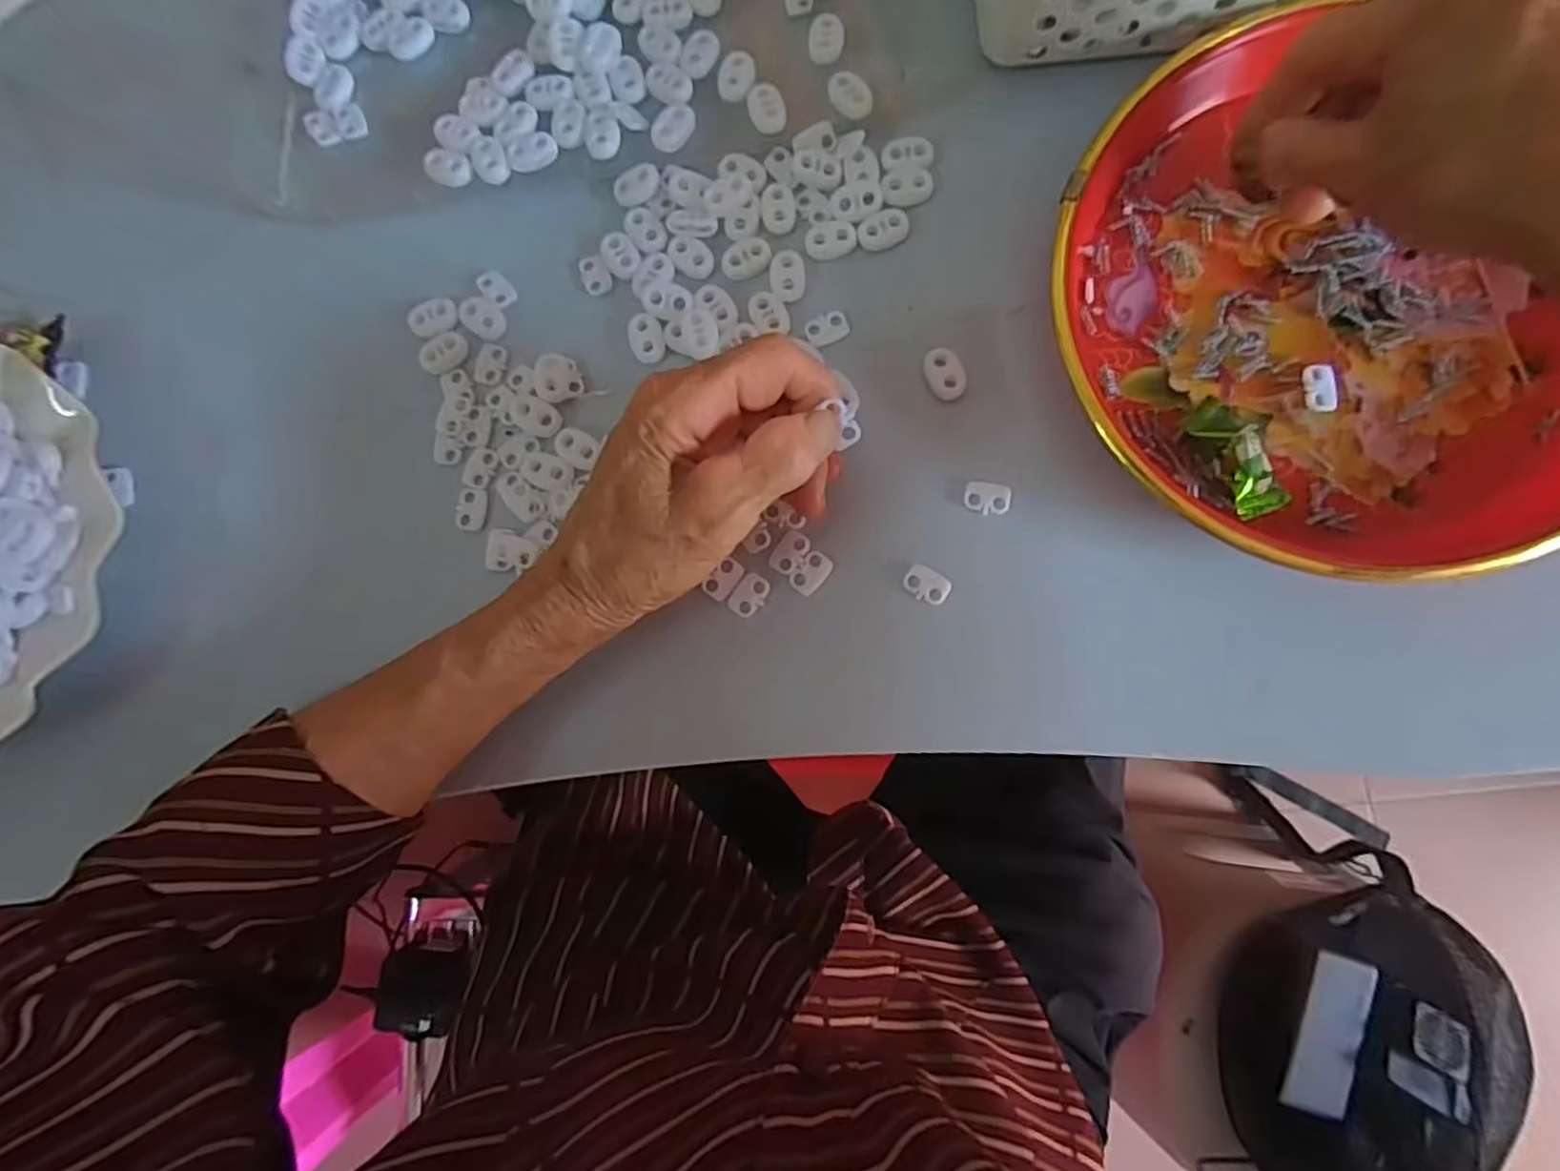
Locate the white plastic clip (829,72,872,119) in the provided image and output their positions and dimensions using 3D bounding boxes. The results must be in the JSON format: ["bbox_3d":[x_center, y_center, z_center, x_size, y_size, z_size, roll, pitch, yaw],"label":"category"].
[{"bbox_3d":[0.030,-0.208,0.302,0.020,0.009,0.013,39,88,8],"label":"white plastic clip"}]

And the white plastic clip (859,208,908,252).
[{"bbox_3d":[0.044,-0.153,0.304,0.022,0.004,0.014,-21,83,2],"label":"white plastic clip"}]

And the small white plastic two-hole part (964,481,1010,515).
[{"bbox_3d":[0.085,-0.036,0.288,0.018,0.004,0.013,3,84,5],"label":"small white plastic two-hole part"}]

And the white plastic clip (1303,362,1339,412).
[{"bbox_3d":[0.209,-0.076,0.273,0.013,0.004,0.018,-4,84,4],"label":"white plastic clip"}]

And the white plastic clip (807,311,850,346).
[{"bbox_3d":[0.020,-0.110,0.303,0.018,0.004,0.012,-26,82,2],"label":"white plastic clip"}]

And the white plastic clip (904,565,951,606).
[{"bbox_3d":[0.060,0.000,0.286,0.018,0.004,0.013,28,87,7],"label":"white plastic clip"}]

